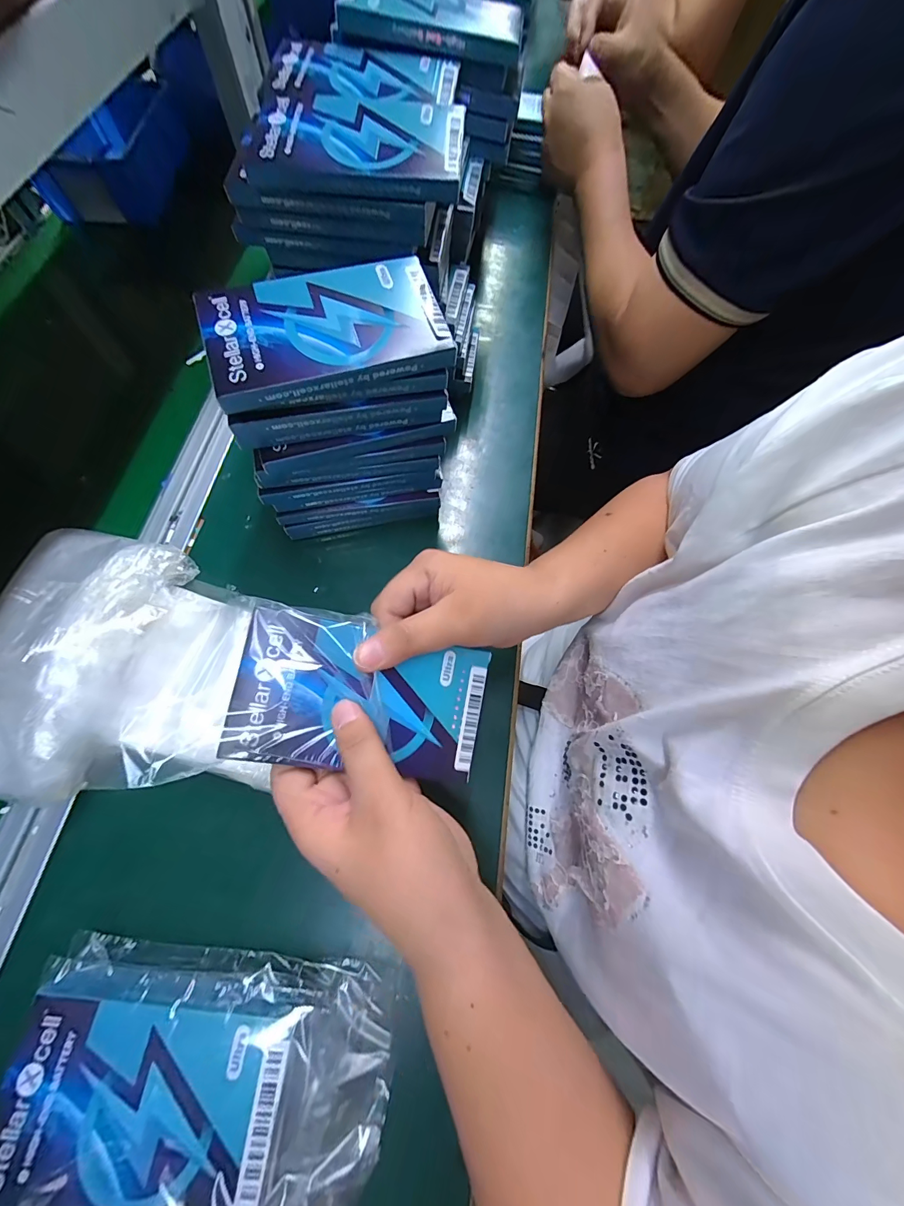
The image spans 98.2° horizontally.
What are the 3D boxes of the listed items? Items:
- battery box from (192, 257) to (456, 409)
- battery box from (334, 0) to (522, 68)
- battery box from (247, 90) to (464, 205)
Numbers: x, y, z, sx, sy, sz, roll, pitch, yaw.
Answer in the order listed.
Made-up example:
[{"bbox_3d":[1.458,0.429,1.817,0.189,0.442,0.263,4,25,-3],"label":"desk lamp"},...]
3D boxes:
[{"bbox_3d":[-0.072,-0.158,0.225,0.131,0.014,0.077,-20,71,-9],"label":"battery box"},{"bbox_3d":[-0.014,-0.436,0.292,0.133,0.018,0.071,16,70,4],"label":"battery box"},{"bbox_3d":[-0.062,-0.301,0.255,0.137,0.013,0.082,5,76,1],"label":"battery box"}]

